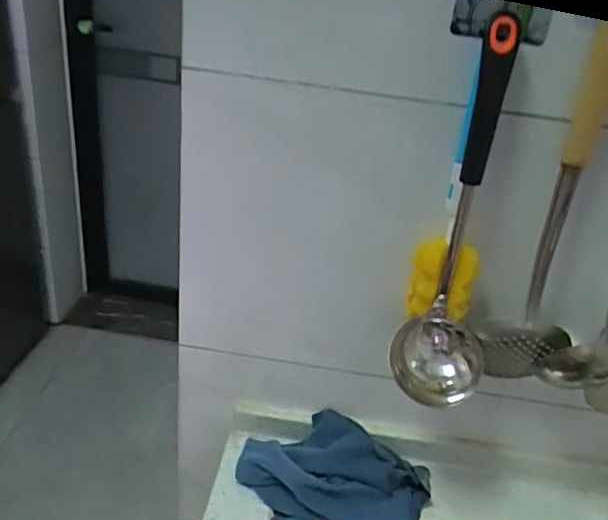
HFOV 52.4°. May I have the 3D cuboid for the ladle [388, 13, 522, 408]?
[{"bbox_3d":[0.137,-0.023,0.514,0.079,0.310,0.085,11,31,5],"label":"ladle"}]

